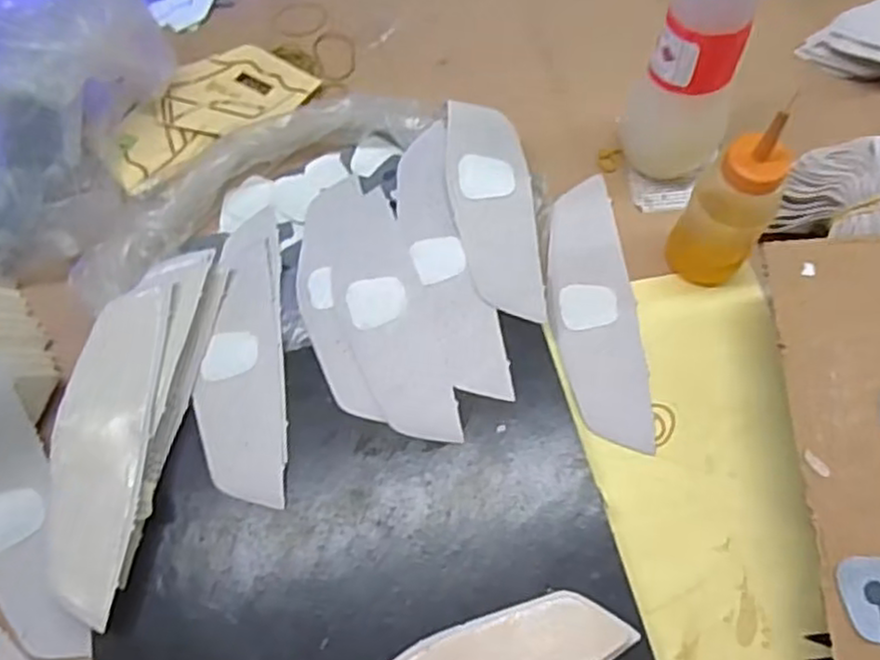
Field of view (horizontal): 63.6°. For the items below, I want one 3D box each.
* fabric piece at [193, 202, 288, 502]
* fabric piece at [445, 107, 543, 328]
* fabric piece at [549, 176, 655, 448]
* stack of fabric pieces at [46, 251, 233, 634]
[{"bbox_3d":[-0.131,0.007,0.471,0.054,0.014,0.217,-6,60,-5],"label":"fabric piece"},{"bbox_3d":[0.037,-0.084,0.482,0.054,0.005,0.158,-6,74,-10],"label":"fabric piece"},{"bbox_3d":[0.106,-0.017,0.487,0.057,0.004,0.198,-2,64,1],"label":"fabric piece"},{"bbox_3d":[-0.194,0.051,0.433,0.065,0.031,0.224,7,65,6],"label":"stack of fabric pieces"}]

